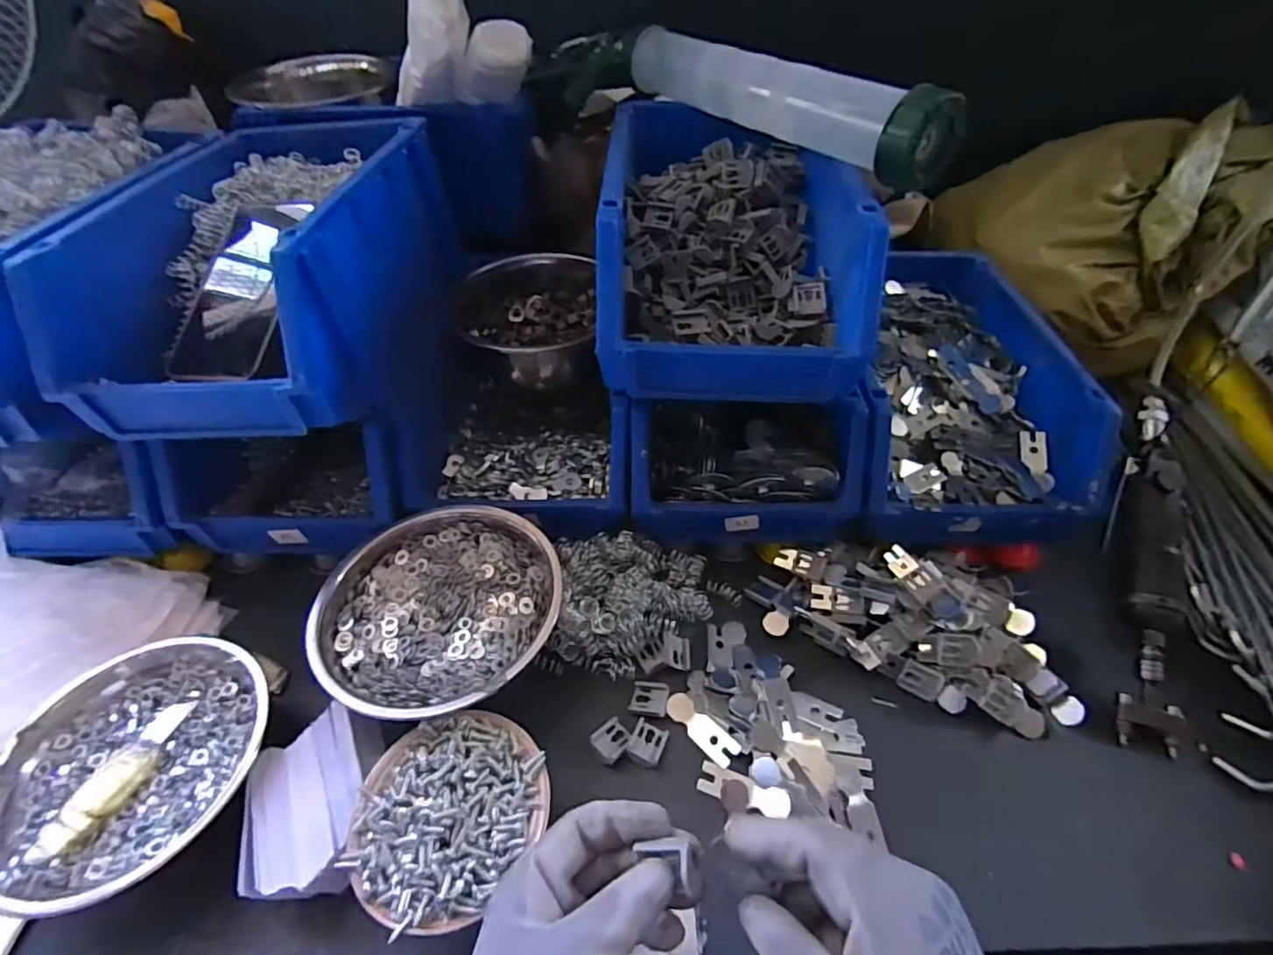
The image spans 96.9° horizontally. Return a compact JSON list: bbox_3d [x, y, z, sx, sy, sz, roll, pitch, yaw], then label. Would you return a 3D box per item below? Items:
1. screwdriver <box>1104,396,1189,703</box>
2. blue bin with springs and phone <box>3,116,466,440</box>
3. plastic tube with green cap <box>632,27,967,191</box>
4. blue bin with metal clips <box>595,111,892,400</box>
[{"bbox_3d":[0.416,0.045,0.450,0.054,0.032,0.238,11,74,12],"label":"screwdriver"},{"bbox_3d":[-0.314,-0.180,0.500,0.212,0.150,0.328,1,46,2],"label":"blue bin with springs and phone"},{"bbox_3d":[0.104,-0.339,0.500,0.059,0.056,0.365,-27,51,-23],"label":"plastic tube with green cap"},{"bbox_3d":[0.080,-0.197,0.485,0.191,0.116,0.281,3,46,4],"label":"blue bin with metal clips"}]

